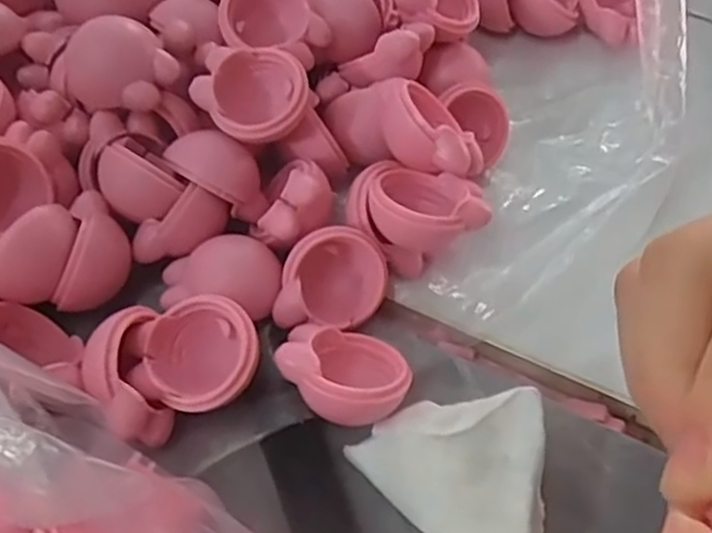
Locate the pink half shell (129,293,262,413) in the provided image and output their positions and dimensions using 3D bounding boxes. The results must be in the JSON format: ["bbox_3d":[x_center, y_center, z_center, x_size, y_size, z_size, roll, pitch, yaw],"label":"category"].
[{"bbox_3d":[-0.040,0.023,0.193,0.032,0.016,0.028,6,67,9],"label":"pink half shell"}]

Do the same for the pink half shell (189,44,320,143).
[{"bbox_3d":[-0.031,-0.050,0.221,0.033,0.015,0.029,16,75,6],"label":"pink half shell"}]

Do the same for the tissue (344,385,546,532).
[{"bbox_3d":[0.033,0.052,0.181,0.038,0.020,0.058,-37,64,-27],"label":"tissue"}]

